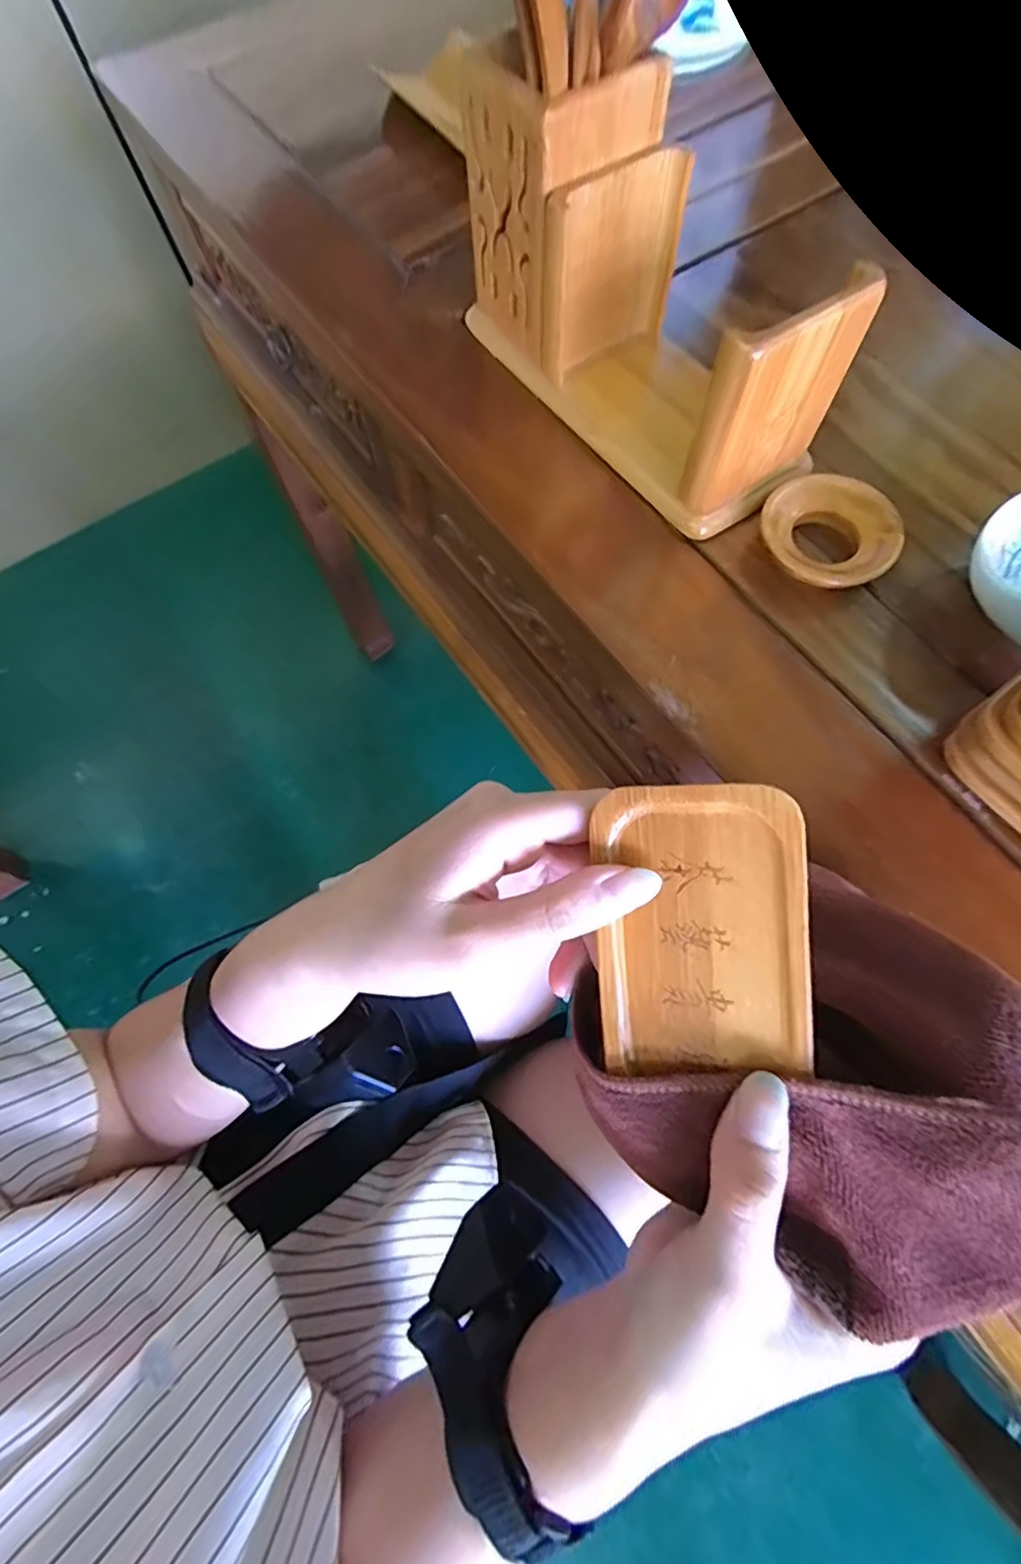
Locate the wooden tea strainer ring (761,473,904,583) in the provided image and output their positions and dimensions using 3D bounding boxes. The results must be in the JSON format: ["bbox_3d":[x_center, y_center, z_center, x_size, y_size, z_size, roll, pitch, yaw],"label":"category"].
[{"bbox_3d":[0.140,-0.109,0.261,0.054,0.019,0.057,0,69,1],"label":"wooden tea strainer ring"}]

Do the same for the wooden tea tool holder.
[{"bbox_3d":[0.061,-0.215,0.260,0.073,0.102,0.184,-30,71,-10],"label":"wooden tea tool holder"}]

